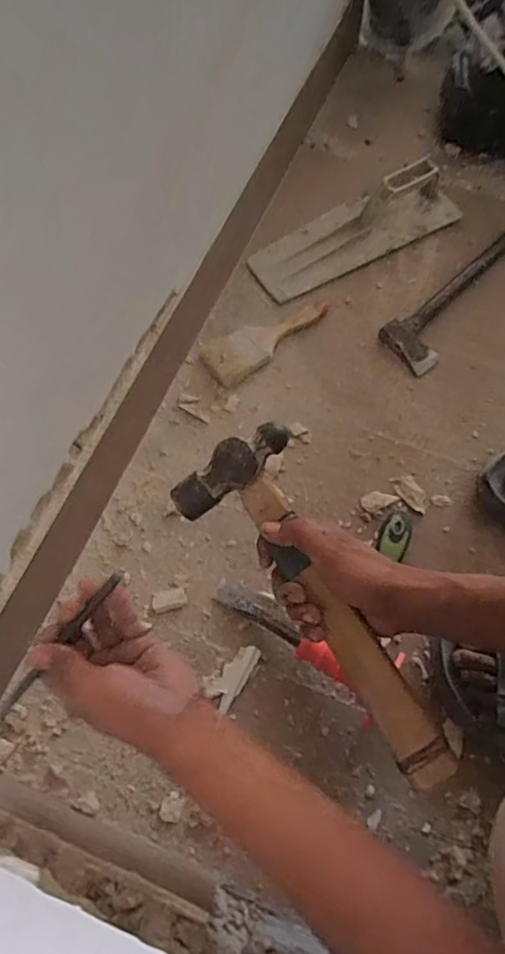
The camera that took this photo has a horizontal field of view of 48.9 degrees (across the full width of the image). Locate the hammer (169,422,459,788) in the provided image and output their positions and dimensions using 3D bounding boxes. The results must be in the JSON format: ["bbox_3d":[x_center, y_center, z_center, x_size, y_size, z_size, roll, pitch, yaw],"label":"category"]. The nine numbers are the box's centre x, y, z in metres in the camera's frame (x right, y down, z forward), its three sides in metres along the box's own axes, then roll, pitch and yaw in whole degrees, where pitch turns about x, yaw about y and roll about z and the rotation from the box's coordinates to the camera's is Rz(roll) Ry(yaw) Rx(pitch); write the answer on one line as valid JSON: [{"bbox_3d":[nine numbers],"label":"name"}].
[{"bbox_3d":[0.055,0.097,0.436,0.101,0.034,0.294,-32,77,-12],"label":"hammer"}]

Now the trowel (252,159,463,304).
[{"bbox_3d":[0.141,-0.345,0.755,0.300,0.060,0.101,-28,70,-11],"label":"trowel"}]

